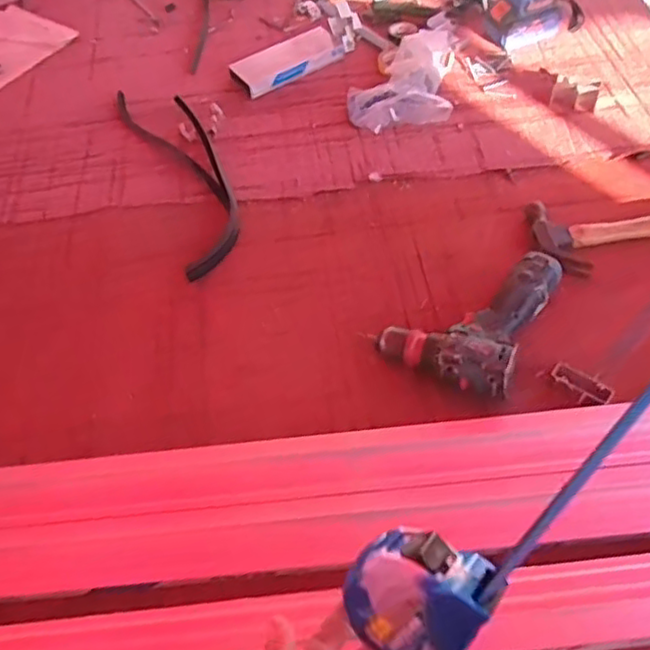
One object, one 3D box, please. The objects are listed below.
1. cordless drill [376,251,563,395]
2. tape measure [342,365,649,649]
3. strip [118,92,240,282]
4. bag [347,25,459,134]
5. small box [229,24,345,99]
[{"bbox_3d":[0.171,-0.020,0.796,0.154,0.057,0.202,24,58,19],"label":"cordless drill"},{"bbox_3d":[0.122,-0.004,0.241,0.043,0.428,0.061,-8,47,-43],"label":"tape measure"},{"bbox_3d":[-0.211,-0.236,1.005,0.108,0.020,0.418,-21,56,-12],"label":"strip"},{"bbox_3d":[0.128,-0.413,1.087,0.158,0.061,0.276,6,54,7],"label":"bag"},{"bbox_3d":[-0.062,-0.447,1.133,0.190,0.031,0.077,-28,58,-17],"label":"small box"}]

